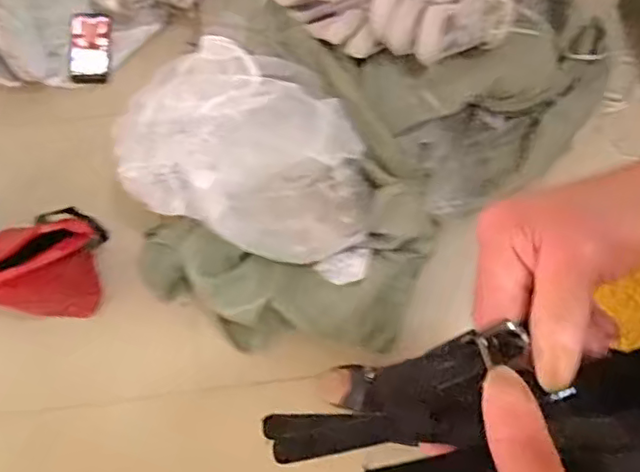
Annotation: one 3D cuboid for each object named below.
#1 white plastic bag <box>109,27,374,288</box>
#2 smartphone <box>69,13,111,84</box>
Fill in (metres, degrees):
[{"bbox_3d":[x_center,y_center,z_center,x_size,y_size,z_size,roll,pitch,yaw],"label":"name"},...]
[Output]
[{"bbox_3d":[-0.090,-0.140,1.051,0.398,0.223,0.337,14,76,4],"label":"white plastic bag"},{"bbox_3d":[-0.504,-0.414,1.310,0.081,0.014,0.160,4,81,-26],"label":"smartphone"}]

